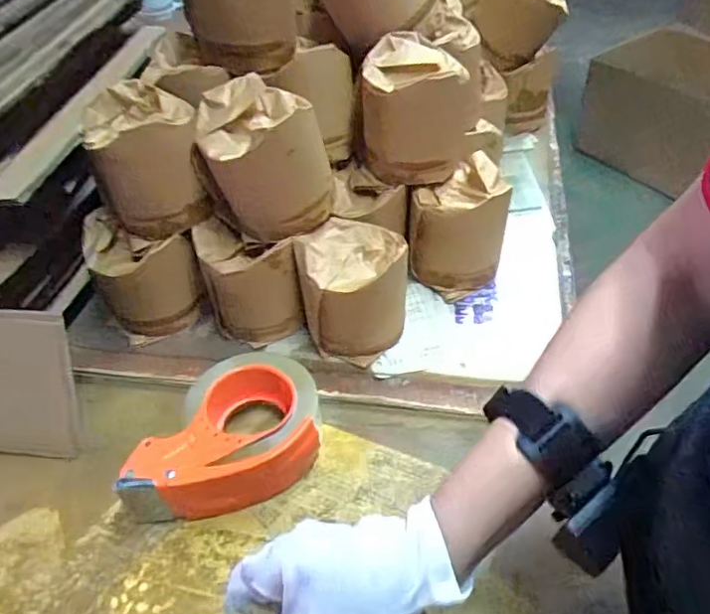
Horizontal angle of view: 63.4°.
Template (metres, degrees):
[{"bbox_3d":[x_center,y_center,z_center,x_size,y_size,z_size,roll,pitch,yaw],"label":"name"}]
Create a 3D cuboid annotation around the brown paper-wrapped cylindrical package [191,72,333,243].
[{"bbox_3d":[-0.087,-0.129,0.536,0.111,0.130,0.099,-19,48,-12],"label":"brown paper-wrapped cylindrical package"}]

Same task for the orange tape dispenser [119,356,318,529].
[{"bbox_3d":[-0.113,0.108,0.493,0.167,0.063,0.114,-16,47,-10],"label":"orange tape dispenser"}]

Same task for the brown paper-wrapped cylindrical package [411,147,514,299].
[{"bbox_3d":[0.103,-0.085,0.613,0.092,0.124,0.089,-3,46,3],"label":"brown paper-wrapped cylindrical package"}]

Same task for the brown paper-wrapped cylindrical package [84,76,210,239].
[{"bbox_3d":[-0.199,-0.140,0.551,0.096,0.108,0.112,-23,49,-16],"label":"brown paper-wrapped cylindrical package"}]

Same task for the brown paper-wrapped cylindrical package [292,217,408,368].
[{"bbox_3d":[-0.001,-0.016,0.564,0.103,0.107,0.097,1,47,6],"label":"brown paper-wrapped cylindrical package"}]

